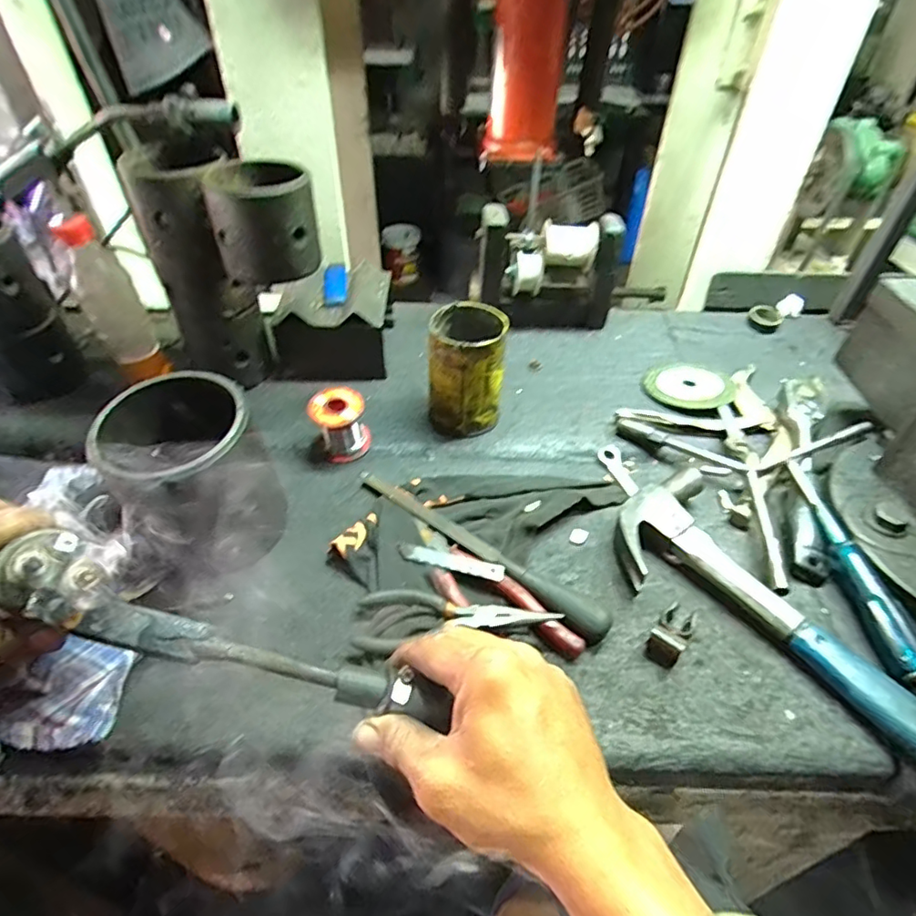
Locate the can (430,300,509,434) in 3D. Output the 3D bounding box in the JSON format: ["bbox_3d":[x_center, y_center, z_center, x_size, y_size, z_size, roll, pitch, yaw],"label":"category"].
[{"bbox_3d":[0.008,-0.087,0.557,0.076,0.113,0.077,8,45,8],"label":"can"}]

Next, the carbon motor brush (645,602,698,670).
[{"bbox_3d":[0.162,0.128,0.414,0.024,0.021,0.056,30,51,27],"label":"carbon motor brush"}]

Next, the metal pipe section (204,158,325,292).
[{"bbox_3d":[-0.169,-0.211,0.488,0.085,0.083,0.088,-15,46,-15],"label":"metal pipe section"}]

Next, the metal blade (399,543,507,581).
[{"bbox_3d":[-0.006,0.085,0.453,0.089,0.006,0.016,11,45,11],"label":"metal blade"}]

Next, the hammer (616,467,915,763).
[{"bbox_3d":[0.259,0.130,0.400,0.119,0.033,0.318,-31,52,-28],"label":"hammer"}]

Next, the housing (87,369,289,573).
[{"bbox_3d":[-0.205,0.007,0.429,0.102,0.110,0.121,-25,49,-24],"label":"housing"}]

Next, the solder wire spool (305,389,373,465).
[{"bbox_3d":[-0.115,-0.033,0.544,0.051,0.060,0.043,-11,45,-11],"label":"solder wire spool"}]

